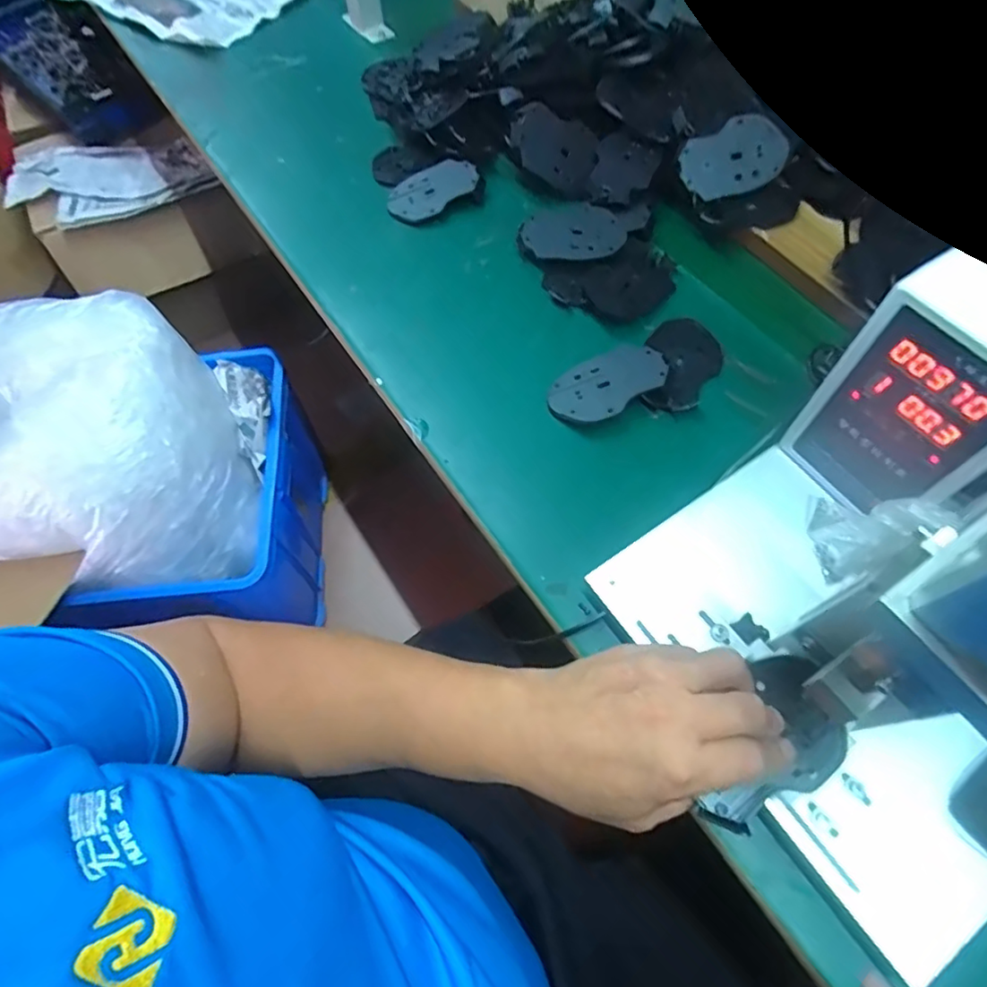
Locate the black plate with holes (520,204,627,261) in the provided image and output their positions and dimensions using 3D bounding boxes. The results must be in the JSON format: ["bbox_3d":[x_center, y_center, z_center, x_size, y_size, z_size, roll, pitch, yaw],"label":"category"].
[{"bbox_3d":[0.087,-0.291,0.637,0.107,0.012,0.082,-2,62,2],"label":"black plate with holes"}]

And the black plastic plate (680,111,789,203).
[{"bbox_3d":[0.261,-0.364,0.630,0.108,0.005,0.076,-27,95,8],"label":"black plastic plate"}]

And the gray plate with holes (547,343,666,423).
[{"bbox_3d":[0.106,-0.105,0.544,0.110,0.007,0.067,-32,55,0],"label":"gray plate with holes"}]

